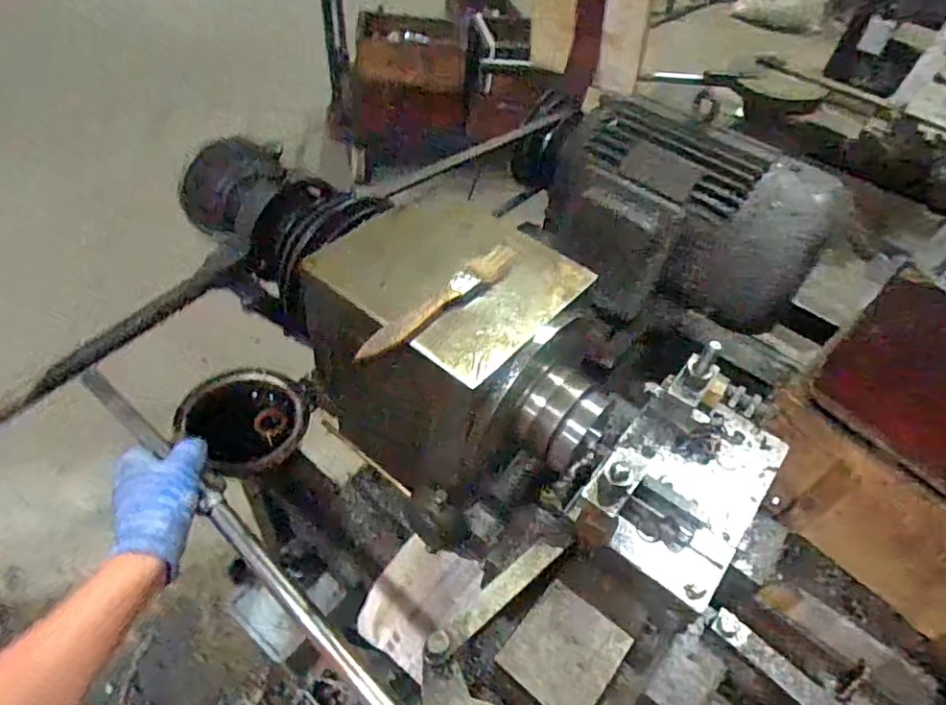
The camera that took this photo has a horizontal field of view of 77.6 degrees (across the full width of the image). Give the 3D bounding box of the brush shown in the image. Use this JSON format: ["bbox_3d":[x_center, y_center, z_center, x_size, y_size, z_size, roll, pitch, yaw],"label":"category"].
[{"bbox_3d":[-0.021,-0.038,0.416,0.020,0.010,0.148,37,54,23],"label":"brush"}]

